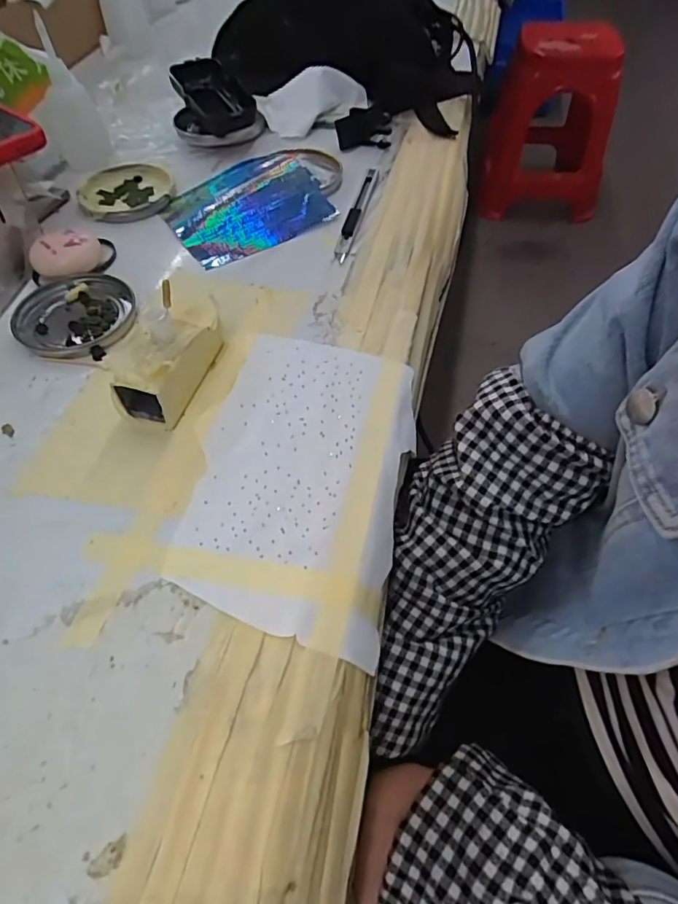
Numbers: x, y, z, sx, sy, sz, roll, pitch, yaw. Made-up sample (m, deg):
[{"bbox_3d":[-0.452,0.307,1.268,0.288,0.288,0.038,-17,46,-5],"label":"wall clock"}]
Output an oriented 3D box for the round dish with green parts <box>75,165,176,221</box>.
[{"bbox_3d":[-0.186,-0.227,0.458,0.077,0.010,0.082,-12,55,-8],"label":"round dish with green parts"}]

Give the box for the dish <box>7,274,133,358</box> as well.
[{"bbox_3d":[-0.183,-0.095,0.361,0.077,0.008,0.084,-16,55,-10],"label":"dish"}]

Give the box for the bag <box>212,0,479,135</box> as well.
[{"bbox_3d":[0.011,-0.447,0.580,0.300,0.115,0.147,33,61,22],"label":"bag"}]

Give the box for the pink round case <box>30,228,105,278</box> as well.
[{"bbox_3d":[-0.203,-0.145,0.386,0.044,0.021,0.040,0,54,1],"label":"pink round case"}]

